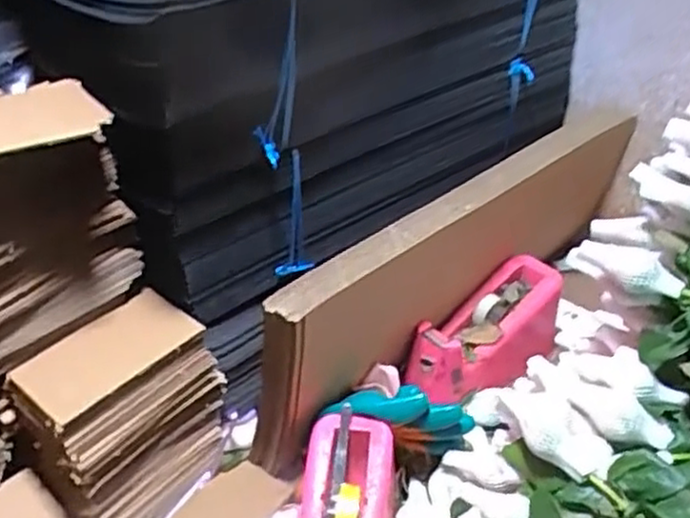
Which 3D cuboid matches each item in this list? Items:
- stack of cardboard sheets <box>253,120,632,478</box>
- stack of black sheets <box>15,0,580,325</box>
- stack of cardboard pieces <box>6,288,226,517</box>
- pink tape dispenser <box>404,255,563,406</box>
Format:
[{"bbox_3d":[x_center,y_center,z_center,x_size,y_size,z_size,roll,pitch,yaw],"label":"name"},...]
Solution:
[{"bbox_3d":[0.132,0.010,0.728,0.527,0.185,0.049,-27,45,-32],"label":"stack of cardboard sheets"},{"bbox_3d":[0.008,-0.192,0.716,0.243,0.269,0.520,30,45,33],"label":"stack of black sheets"},{"bbox_3d":[-0.187,0.140,0.631,0.152,0.155,0.108,-30,47,-35],"label":"stack of cardboard pieces"},{"bbox_3d":[0.149,0.078,0.738,0.197,0.068,0.078,-27,45,-33],"label":"pink tape dispenser"}]

